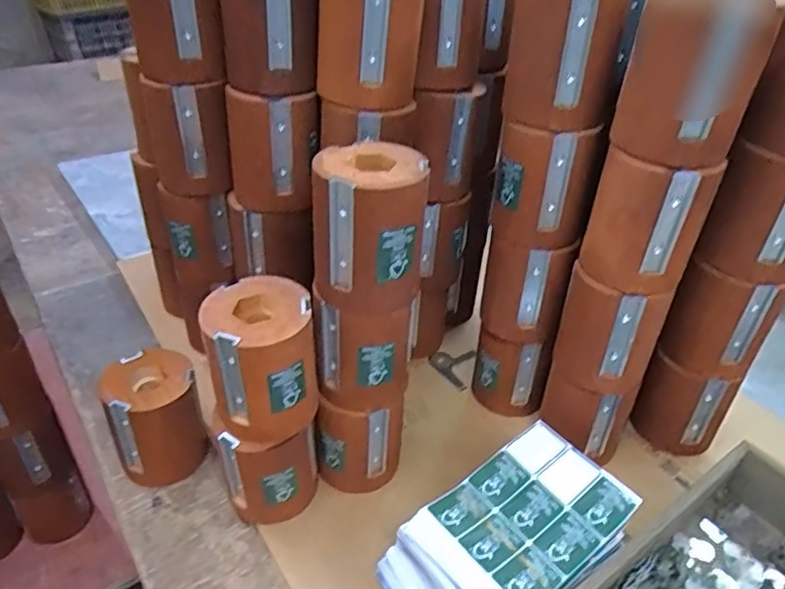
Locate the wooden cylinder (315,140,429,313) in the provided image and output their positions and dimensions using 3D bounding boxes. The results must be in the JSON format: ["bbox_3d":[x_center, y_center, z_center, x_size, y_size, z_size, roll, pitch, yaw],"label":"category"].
[{"bbox_3d":[-0.016,-0.048,0.417,0.078,0.097,0.076,0,37,-3],"label":"wooden cylinder"}]

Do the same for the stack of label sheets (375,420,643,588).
[{"bbox_3d":[0.089,0.195,0.453,0.180,0.075,0.113,-20,42,-27],"label":"stack of label sheets"}]

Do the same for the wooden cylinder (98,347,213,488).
[{"bbox_3d":[-0.218,0.112,0.537,0.080,0.100,0.077,-14,40,-20],"label":"wooden cylinder"}]

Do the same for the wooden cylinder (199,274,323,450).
[{"bbox_3d":[-0.096,0.050,0.442,0.079,0.102,0.073,-17,41,-23],"label":"wooden cylinder"}]

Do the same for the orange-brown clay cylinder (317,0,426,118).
[{"bbox_3d":[-0.014,-0.208,0.467,0.078,0.107,0.070,-23,43,-29],"label":"orange-brown clay cylinder"}]

